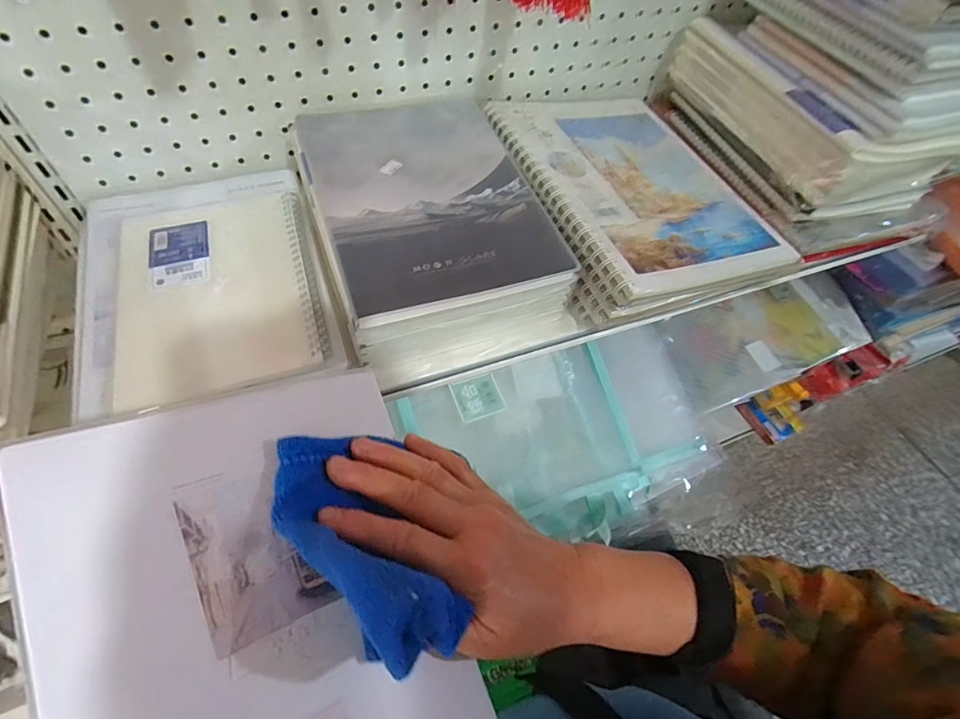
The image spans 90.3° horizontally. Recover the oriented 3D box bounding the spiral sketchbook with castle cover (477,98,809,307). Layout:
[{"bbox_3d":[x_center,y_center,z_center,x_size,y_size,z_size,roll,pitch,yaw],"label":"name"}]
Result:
[{"bbox_3d":[0.153,-0.193,0.504,0.231,0.024,0.306,-14,59,-24],"label":"spiral sketchbook with castle cover"}]

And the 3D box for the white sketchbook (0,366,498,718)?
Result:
[{"bbox_3d":[-0.094,0.136,0.237,0.183,0.015,0.257,-11,69,-41],"label":"white sketchbook"}]

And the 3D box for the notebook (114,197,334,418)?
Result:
[{"bbox_3d":[-0.219,-0.064,0.400,0.152,0.012,0.206,-14,58,-14],"label":"notebook"}]

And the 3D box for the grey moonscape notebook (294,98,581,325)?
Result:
[{"bbox_3d":[-0.051,-0.154,0.425,0.179,0.016,0.253,-16,59,-15],"label":"grey moonscape notebook"}]

